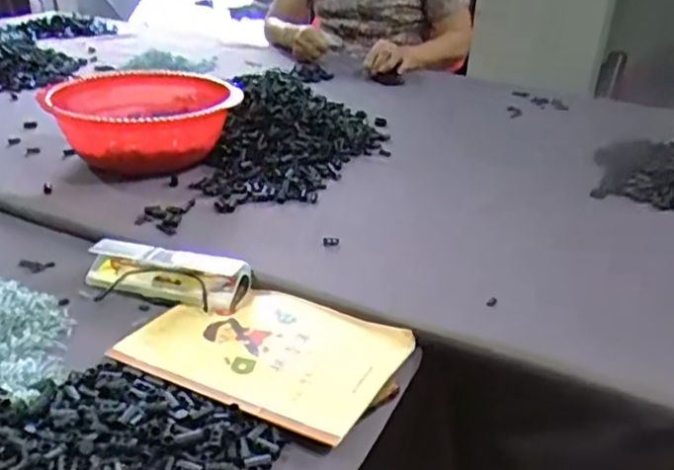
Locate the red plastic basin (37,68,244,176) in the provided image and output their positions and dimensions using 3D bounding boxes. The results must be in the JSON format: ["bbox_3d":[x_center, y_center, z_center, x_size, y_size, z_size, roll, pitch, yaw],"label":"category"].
[{"bbox_3d":[-0.239,-0.140,0.855,0.215,0.093,0.216,1,29,-1],"label":"red plastic basin"}]

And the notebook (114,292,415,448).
[{"bbox_3d":[-0.059,0.089,0.537,0.204,0.011,0.142,16,32,25],"label":"notebook"}]

